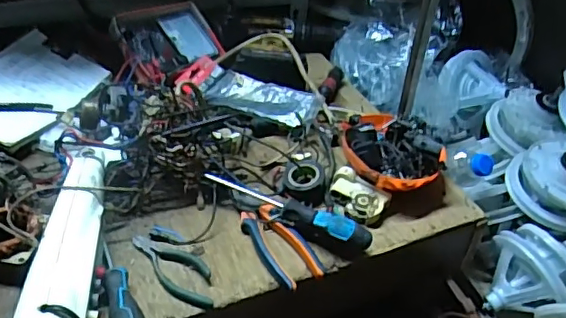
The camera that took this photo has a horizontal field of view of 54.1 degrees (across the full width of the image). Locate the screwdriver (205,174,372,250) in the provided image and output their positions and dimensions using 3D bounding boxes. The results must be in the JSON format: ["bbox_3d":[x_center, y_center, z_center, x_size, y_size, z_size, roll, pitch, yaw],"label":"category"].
[{"bbox_3d":[0.002,0.061,0.689,0.222,0.030,0.027,22,42,19],"label":"screwdriver"}]

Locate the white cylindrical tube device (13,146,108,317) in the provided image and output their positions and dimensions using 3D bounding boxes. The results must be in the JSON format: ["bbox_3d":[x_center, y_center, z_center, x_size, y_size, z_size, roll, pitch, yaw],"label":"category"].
[{"bbox_3d":[-0.229,0.103,0.602,0.064,0.069,0.290,0,39,-7],"label":"white cylindrical tube device"}]

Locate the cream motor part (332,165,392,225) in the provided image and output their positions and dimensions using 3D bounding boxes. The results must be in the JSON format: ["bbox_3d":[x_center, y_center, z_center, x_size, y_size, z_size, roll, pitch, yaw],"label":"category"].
[{"bbox_3d":[0.096,0.049,0.735,0.083,0.035,0.047,31,45,28],"label":"cream motor part"}]

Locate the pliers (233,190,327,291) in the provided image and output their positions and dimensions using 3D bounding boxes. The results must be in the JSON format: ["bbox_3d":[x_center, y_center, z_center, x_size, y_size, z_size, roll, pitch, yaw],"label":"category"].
[{"bbox_3d":[-0.012,0.091,0.681,0.056,0.024,0.162,-18,44,-26],"label":"pliers"}]

